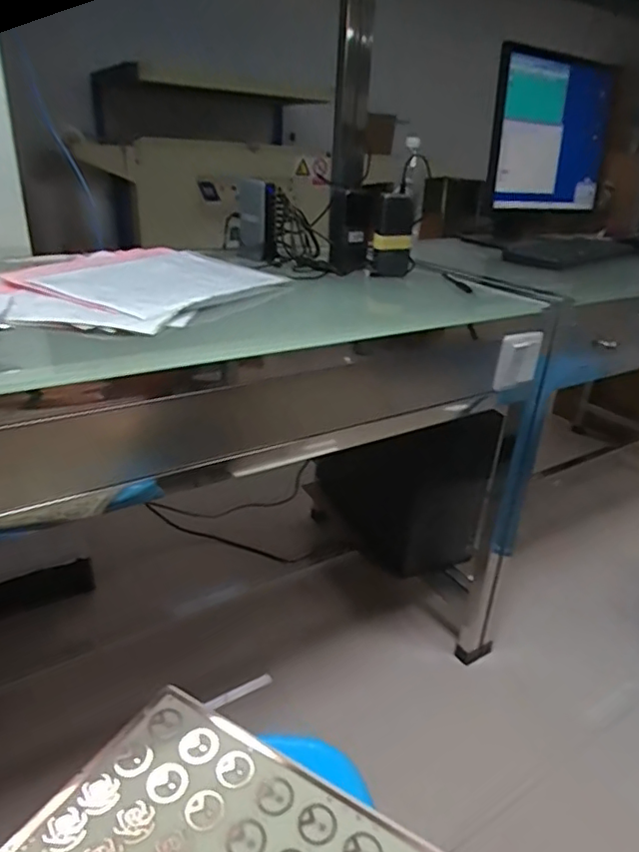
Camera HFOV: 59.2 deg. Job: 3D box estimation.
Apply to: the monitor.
[{"bbox_3d":[0.549,-0.663,1.299,0.378,0.306,0.042,-11,29,-30],"label":"monitor"}]

